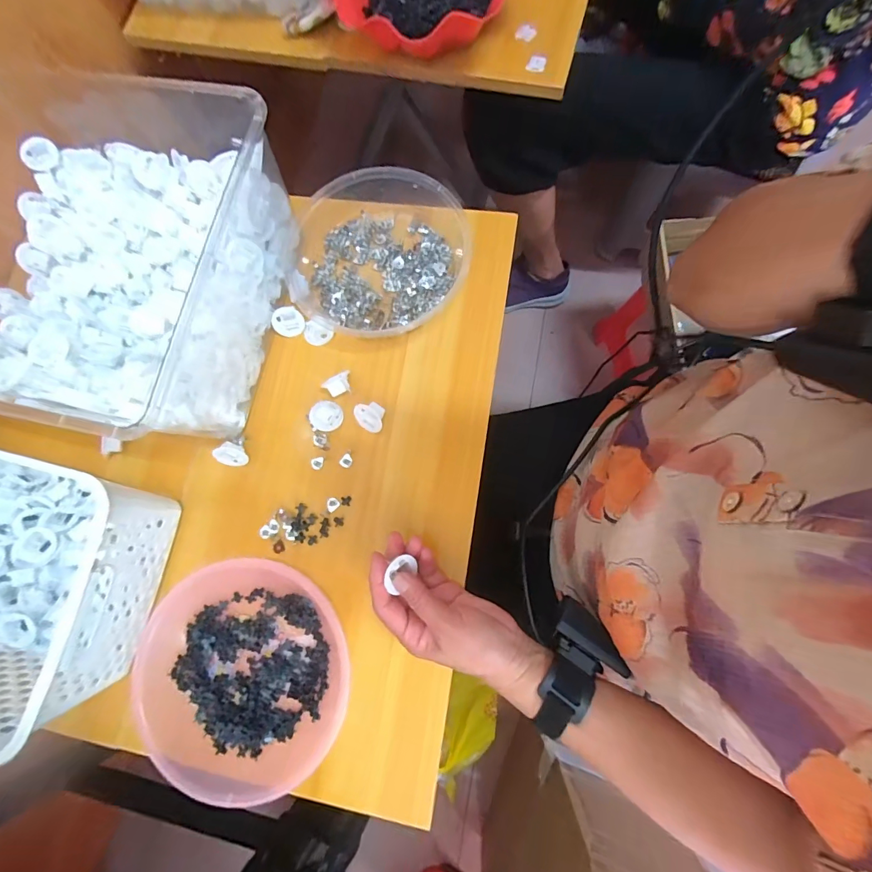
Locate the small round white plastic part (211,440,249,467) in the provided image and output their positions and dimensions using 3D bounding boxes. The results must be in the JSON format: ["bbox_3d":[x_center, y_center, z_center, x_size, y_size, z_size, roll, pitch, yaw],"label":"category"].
[{"bbox_3d":[-0.207,0.019,0.424,0.028,0.025,0.023,13,81,7],"label":"small round white plastic part"}]

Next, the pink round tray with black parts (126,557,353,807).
[{"bbox_3d":[-0.177,0.214,0.370,0.198,0.037,0.185,-1,79,5],"label":"pink round tray with black parts"}]

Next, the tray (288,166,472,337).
[{"bbox_3d":[-0.062,-0.189,0.437,0.184,0.045,0.183,-1,79,5],"label":"tray"}]

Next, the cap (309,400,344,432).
[{"bbox_3d":[-0.113,-0.020,0.427,0.033,0.012,0.033,1,87,-13],"label":"cap"}]

